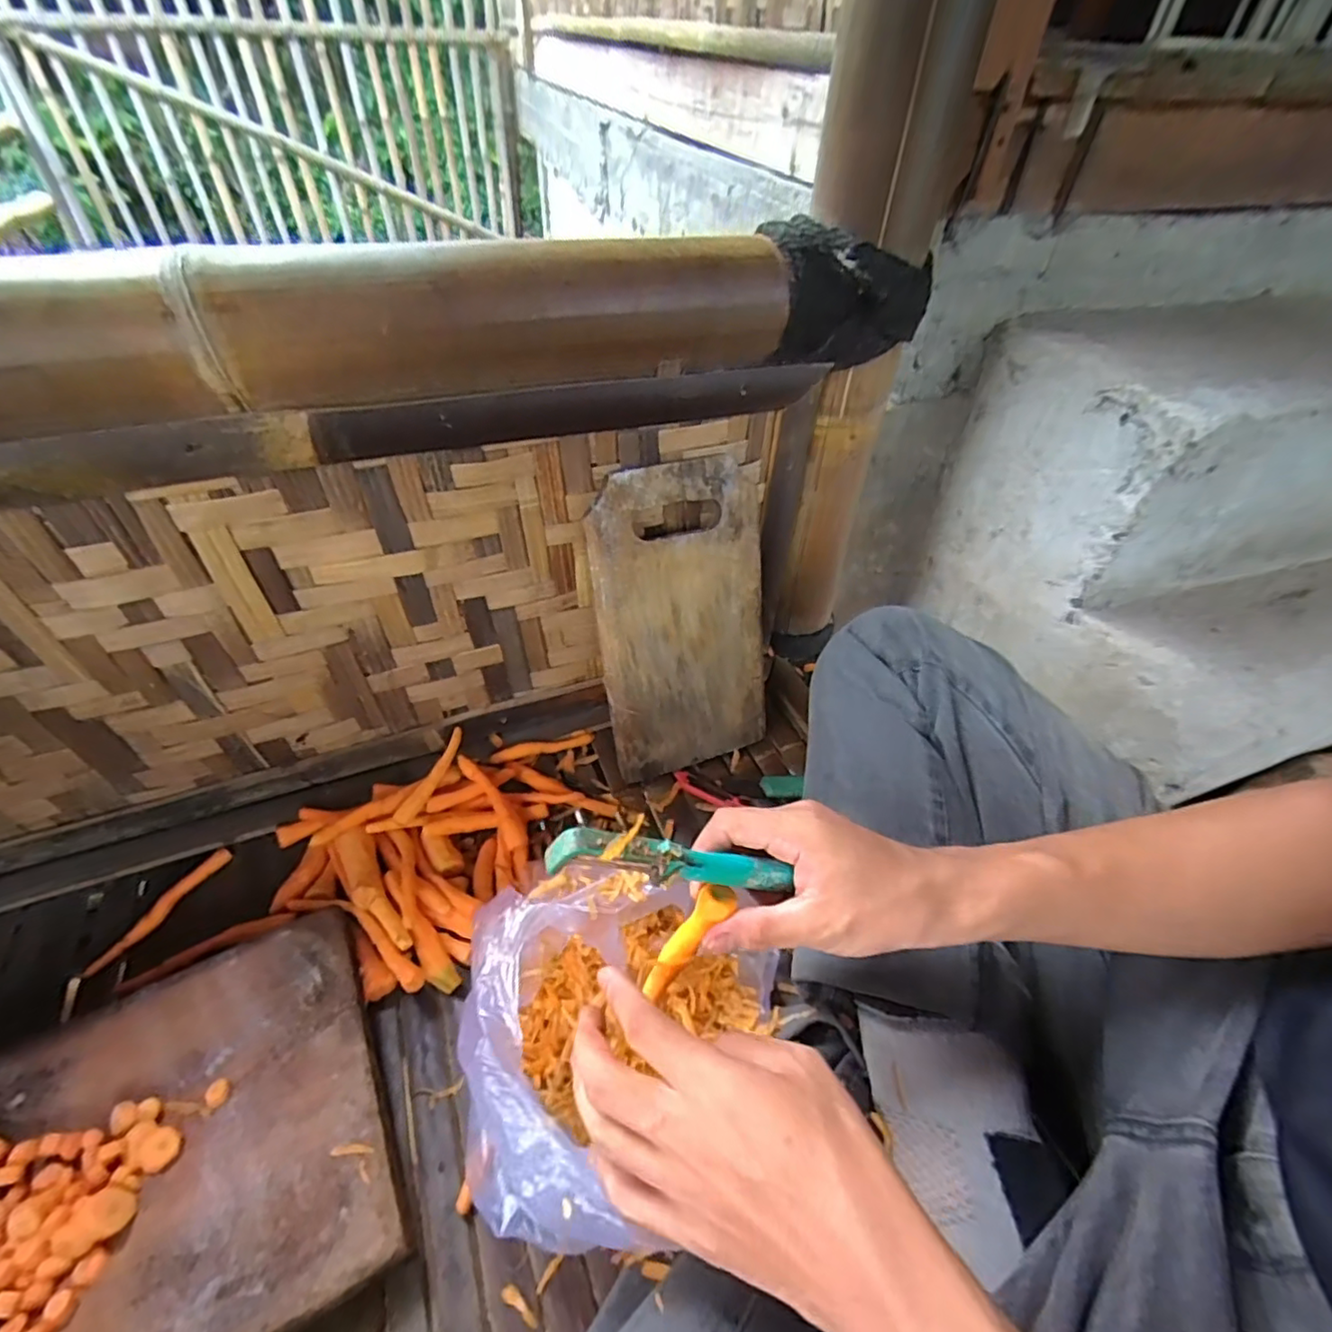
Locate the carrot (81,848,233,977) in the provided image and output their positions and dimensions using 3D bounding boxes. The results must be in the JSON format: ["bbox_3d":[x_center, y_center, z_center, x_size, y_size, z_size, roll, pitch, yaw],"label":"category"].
[{"bbox_3d":[-0.412,0.199,0.501,0.014,0.018,0.115,25,51,20],"label":"carrot"}]

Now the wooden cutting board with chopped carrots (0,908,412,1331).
[{"bbox_3d":[-0.327,0.307,0.361,0.298,0.039,0.228,-21,51,-20],"label":"wooden cutting board with chopped carrots"}]

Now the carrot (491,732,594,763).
[{"bbox_3d":[-0.124,0.083,0.619,0.101,0.018,0.014,-12,48,-13],"label":"carrot"}]

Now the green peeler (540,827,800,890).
[{"bbox_3d":[0.006,0.094,0.289,0.130,0.020,0.013,20,37,-32],"label":"green peeler"}]

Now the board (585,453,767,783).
[{"bbox_3d":[0.018,-0.034,0.549,0.156,0.279,0.009,-16,28,-18],"label":"board"}]

